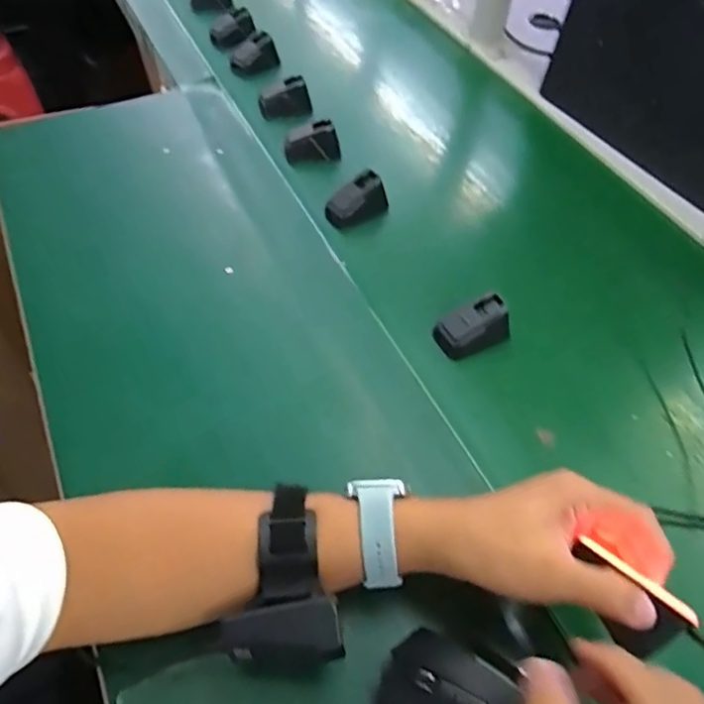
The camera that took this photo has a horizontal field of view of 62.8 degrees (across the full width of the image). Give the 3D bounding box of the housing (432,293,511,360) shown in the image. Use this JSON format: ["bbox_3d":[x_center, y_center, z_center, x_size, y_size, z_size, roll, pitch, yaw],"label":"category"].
[{"bbox_3d":[0.112,-0.023,0.534,0.066,0.037,0.037,-16,56,-15],"label":"housing"}]

